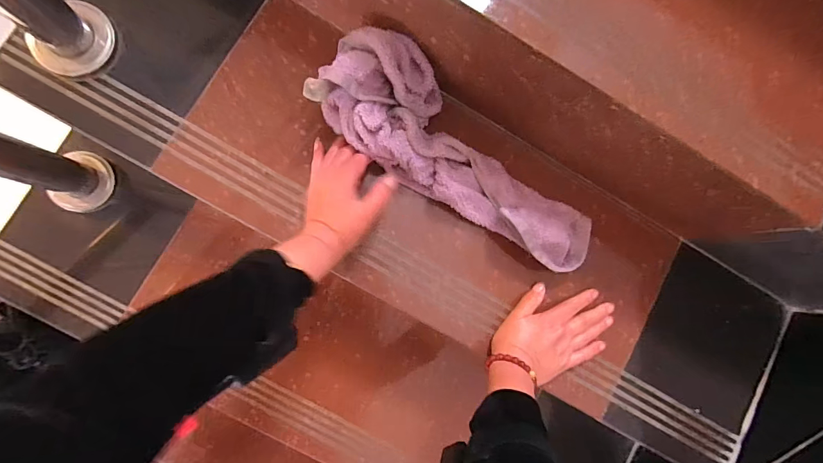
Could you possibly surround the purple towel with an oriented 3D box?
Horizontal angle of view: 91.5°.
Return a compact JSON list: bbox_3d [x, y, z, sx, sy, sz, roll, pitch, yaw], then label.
[{"bbox_3d":[0.060,-0.074,0.438,0.341,0.069,0.112,38,82,-4],"label":"purple towel"}]

